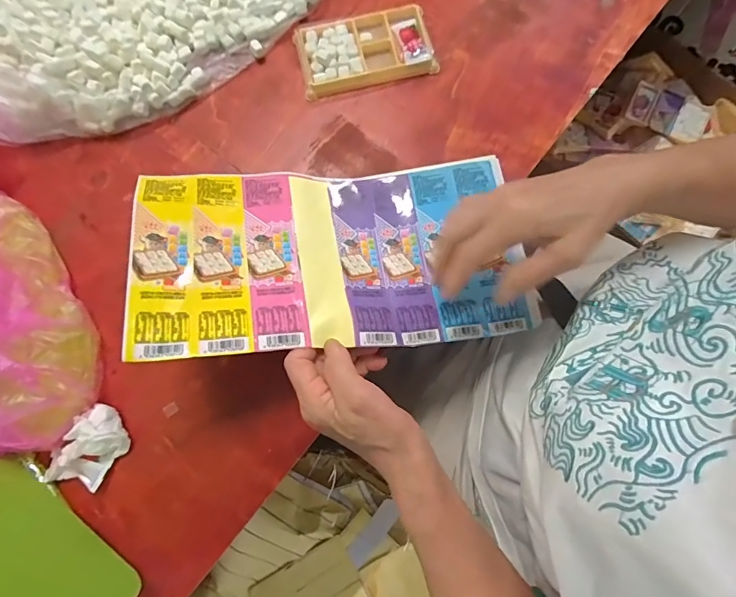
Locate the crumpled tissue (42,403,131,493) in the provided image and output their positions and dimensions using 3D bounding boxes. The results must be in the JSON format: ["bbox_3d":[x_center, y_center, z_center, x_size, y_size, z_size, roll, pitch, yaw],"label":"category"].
[{"bbox_3d":[-0.241,0.132,0.361,0.045,0.027,0.072,34,80,6],"label":"crumpled tissue"}]

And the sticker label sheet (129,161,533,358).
[{"bbox_3d":[-0.014,-0.044,0.363,0.344,0.056,0.184,-2,62,-18],"label":"sticker label sheet"}]

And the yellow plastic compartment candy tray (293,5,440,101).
[{"bbox_3d":[-0.003,-0.259,0.435,0.134,0.015,0.077,-13,79,-3],"label":"yellow plastic compartment candy tray"}]

